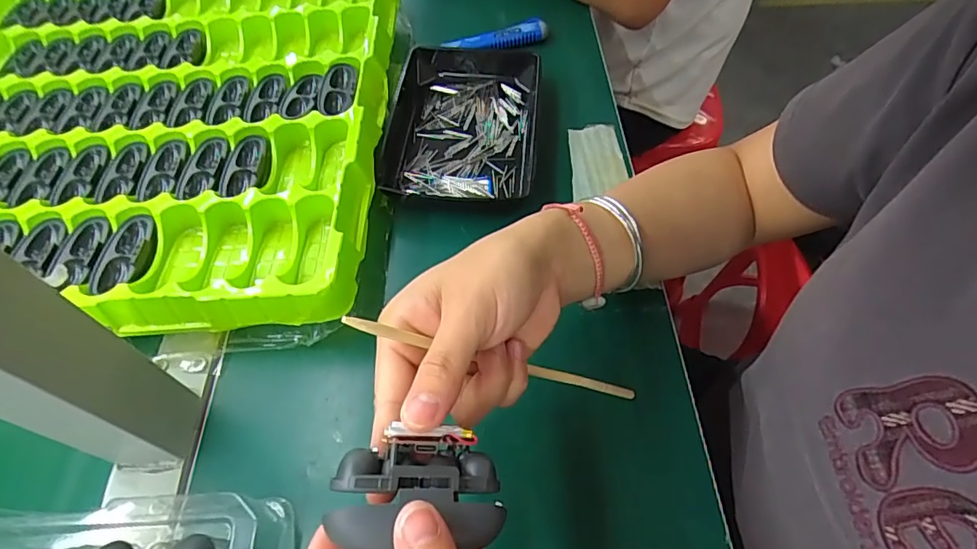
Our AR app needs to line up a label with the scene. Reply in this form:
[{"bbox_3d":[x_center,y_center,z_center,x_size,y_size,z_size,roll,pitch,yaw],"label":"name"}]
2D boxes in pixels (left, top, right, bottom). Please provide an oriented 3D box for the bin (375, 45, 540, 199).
[{"bbox_3d":[-0.022,-0.132,0.448,0.130,0.033,0.181,1,57,1],"label":"bin"}]

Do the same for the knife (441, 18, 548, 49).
[{"bbox_3d":[0.008,-0.233,0.511,0.104,0.027,0.015,-16,58,-10],"label":"knife"}]

